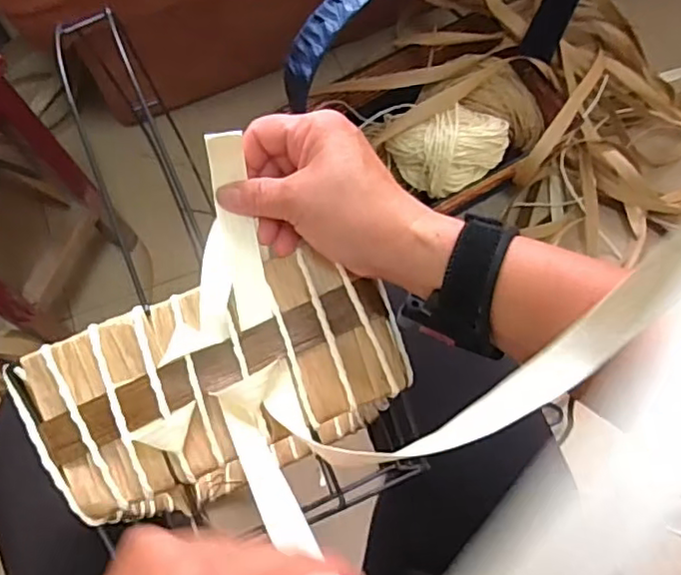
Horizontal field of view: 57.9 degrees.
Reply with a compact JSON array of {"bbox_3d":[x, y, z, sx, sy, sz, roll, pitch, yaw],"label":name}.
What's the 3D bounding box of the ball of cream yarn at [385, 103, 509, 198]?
[{"bbox_3d":[0.162,-0.203,0.894,0.154,0.089,0.100,-25,71,-9],"label":"ball of cream yarn"}]

